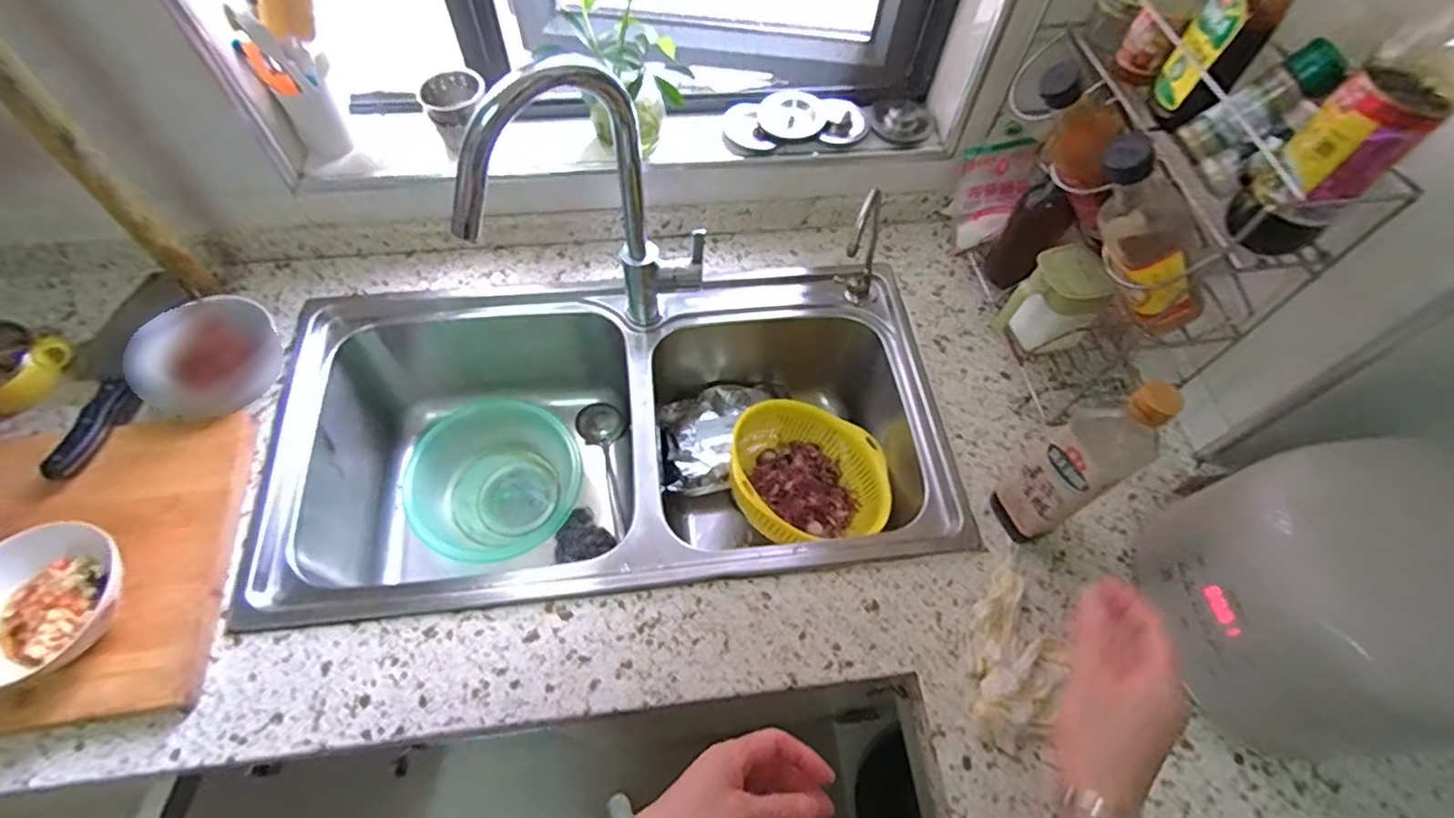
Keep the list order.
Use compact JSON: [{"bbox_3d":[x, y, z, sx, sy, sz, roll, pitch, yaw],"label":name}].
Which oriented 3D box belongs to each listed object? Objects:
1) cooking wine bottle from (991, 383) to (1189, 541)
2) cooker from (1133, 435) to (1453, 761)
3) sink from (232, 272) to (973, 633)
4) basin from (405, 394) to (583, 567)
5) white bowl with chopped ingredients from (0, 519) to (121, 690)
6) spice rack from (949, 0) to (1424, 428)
[{"bbox_3d":[0.316,0.055,0.594,0.051,0.249,0.064,-30,66,-19],"label":"cooking wine bottle"},{"bbox_3d":[0.517,0.171,0.559,0.219,0.215,0.208,1,60,-2],"label":"cooker"},{"bbox_3d":[-0.130,0.060,0.836,0.738,0.226,0.406,-5,61,-7],"label":"sink"},{"bbox_3d":[-0.306,0.102,0.894,0.220,0.097,0.215,2,60,-3],"label":"basin"},{"bbox_3d":[-0.588,0.172,0.563,0.126,0.061,0.135,2,60,-3],"label":"white bowl with chopped ingredients"},{"bbox_3d":[0.391,-0.205,0.692,0.158,0.348,0.343,-8,61,-7],"label":"spice rack"}]

